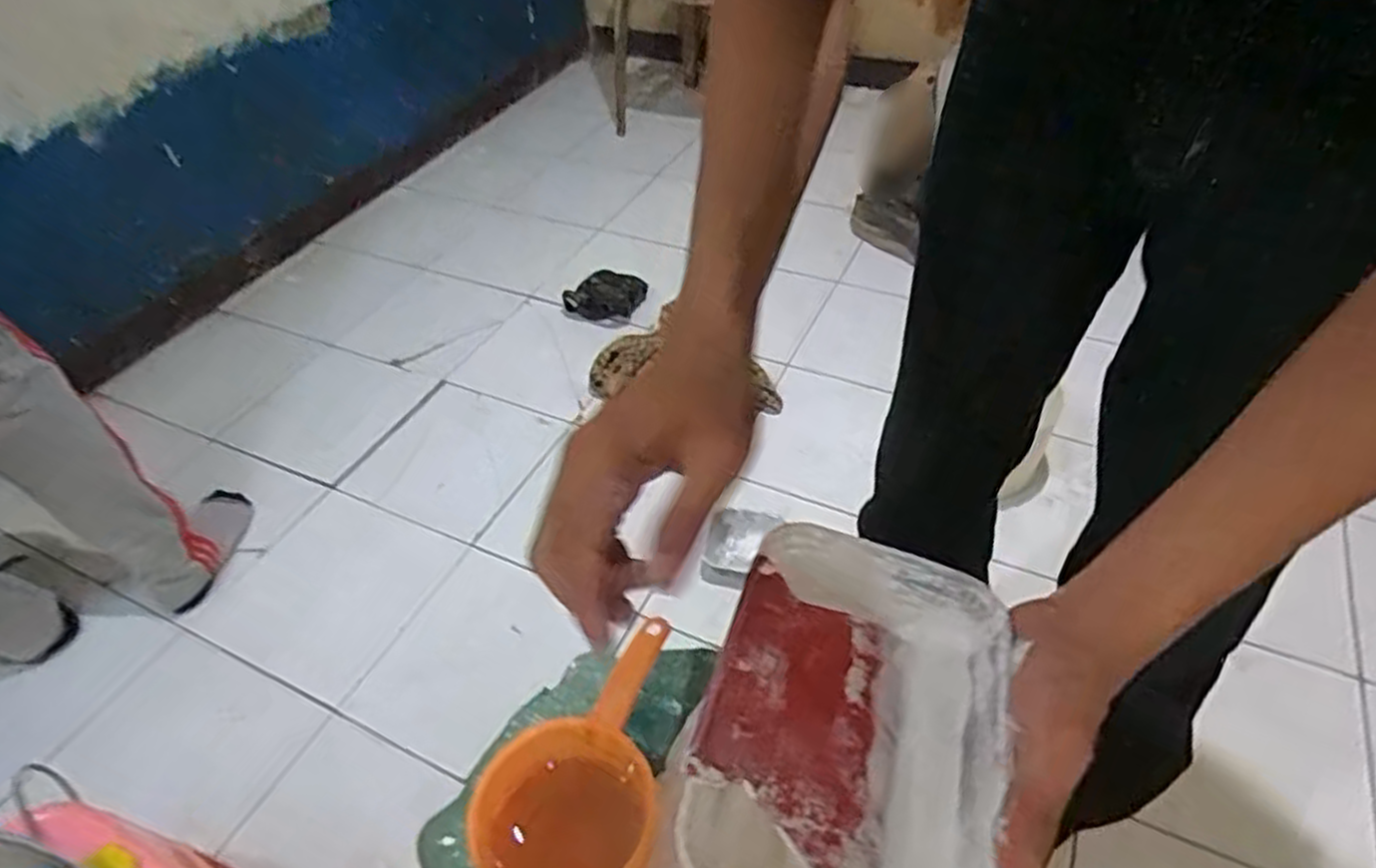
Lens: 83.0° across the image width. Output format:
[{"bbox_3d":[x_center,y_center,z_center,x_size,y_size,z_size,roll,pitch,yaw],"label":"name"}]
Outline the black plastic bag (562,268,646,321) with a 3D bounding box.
[{"bbox_3d":[-0.181,-0.295,1.630,0.162,0.045,0.114,5,46,9],"label":"black plastic bag"}]

